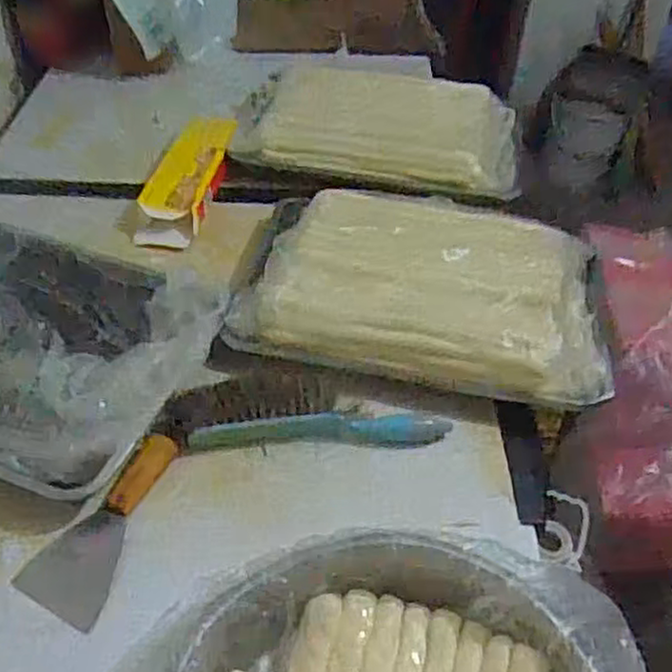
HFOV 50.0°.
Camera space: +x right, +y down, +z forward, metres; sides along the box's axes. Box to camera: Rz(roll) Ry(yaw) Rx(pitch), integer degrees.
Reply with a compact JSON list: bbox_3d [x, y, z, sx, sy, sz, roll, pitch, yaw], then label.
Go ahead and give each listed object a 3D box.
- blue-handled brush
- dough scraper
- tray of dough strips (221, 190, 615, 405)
[{"bbox_3d":[-0.036,0.089,0.852,0.329,0.043,0.091,-3,44,-6],"label":"blue-handled brush"},{"bbox_3d":[-0.244,0.187,0.745,0.087,0.036,0.202,14,45,10],"label":"dough scraper"},{"bbox_3d":[0.122,-0.072,0.962,0.472,0.083,0.323,10,44,7],"label":"tray of dough strips"}]

